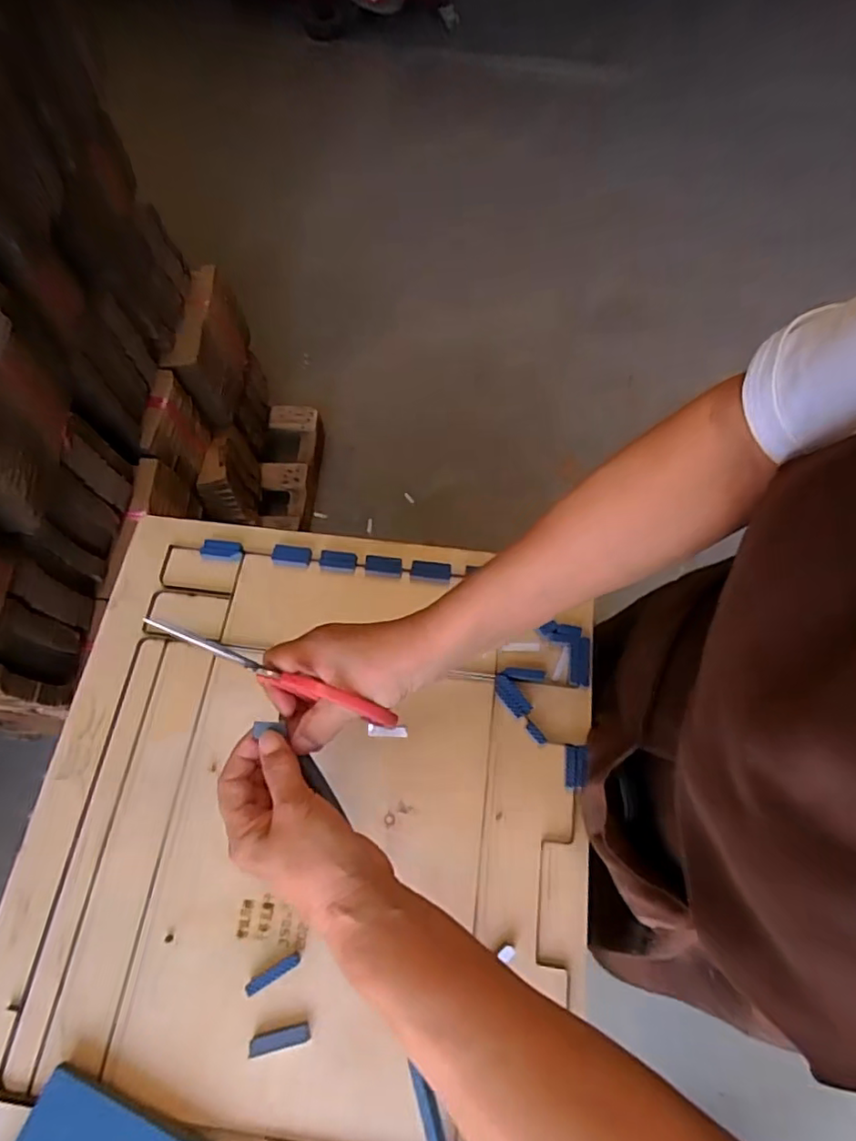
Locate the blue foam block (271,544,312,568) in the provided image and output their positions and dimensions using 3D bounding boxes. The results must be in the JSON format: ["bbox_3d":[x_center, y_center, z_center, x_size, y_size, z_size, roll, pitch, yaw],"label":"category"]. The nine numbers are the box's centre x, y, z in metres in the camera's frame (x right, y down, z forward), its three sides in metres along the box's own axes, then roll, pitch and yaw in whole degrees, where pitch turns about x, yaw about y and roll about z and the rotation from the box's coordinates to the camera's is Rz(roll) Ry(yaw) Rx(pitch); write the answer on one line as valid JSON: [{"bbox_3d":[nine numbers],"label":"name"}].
[{"bbox_3d":[-0.137,-0.015,0.593,0.038,0.007,0.020,7,68,5],"label":"blue foam block"}]

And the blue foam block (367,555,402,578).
[{"bbox_3d":[-0.044,-0.005,0.582,0.036,0.010,0.020,5,68,5],"label":"blue foam block"}]

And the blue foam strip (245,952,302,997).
[{"bbox_3d":[-0.118,0.309,0.452,0.045,0.004,0.010,-27,69,-8],"label":"blue foam strip"}]

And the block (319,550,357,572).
[{"bbox_3d":[-0.090,-0.009,0.590,0.037,0.005,0.020,5,68,5],"label":"block"}]

